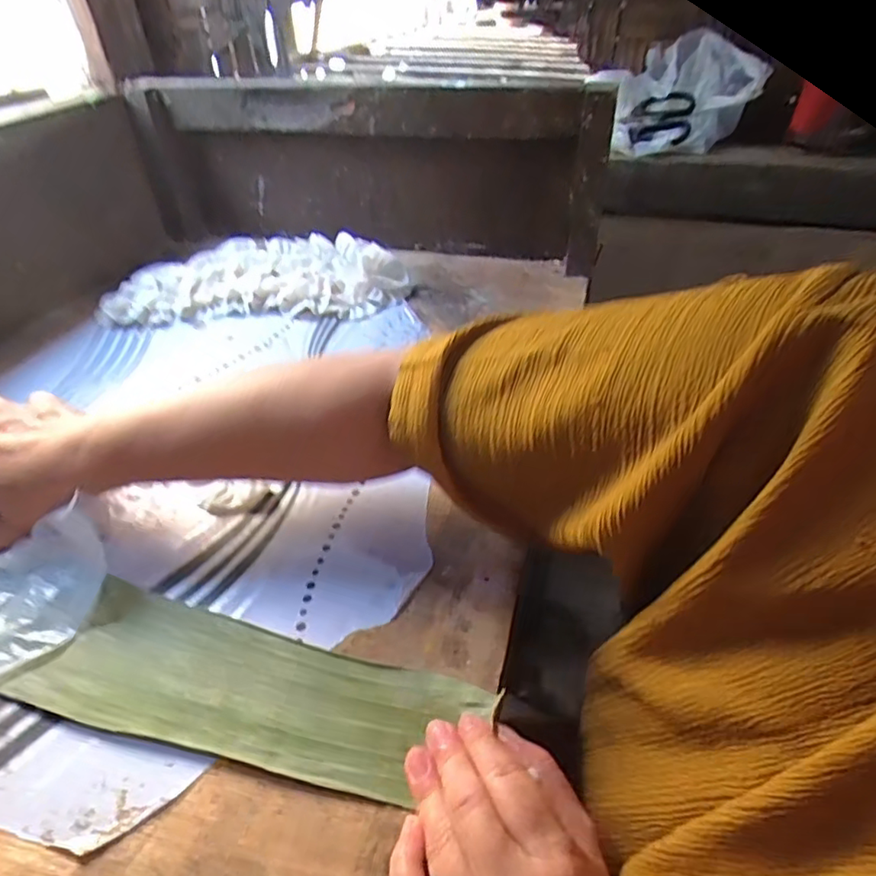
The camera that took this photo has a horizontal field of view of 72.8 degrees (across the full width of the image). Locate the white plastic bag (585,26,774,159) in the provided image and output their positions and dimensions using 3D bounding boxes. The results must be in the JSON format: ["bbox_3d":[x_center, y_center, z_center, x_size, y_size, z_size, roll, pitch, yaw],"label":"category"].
[{"bbox_3d":[0.256,-0.371,0.648,0.164,0.097,0.109,9,41,12],"label":"white plastic bag"}]

